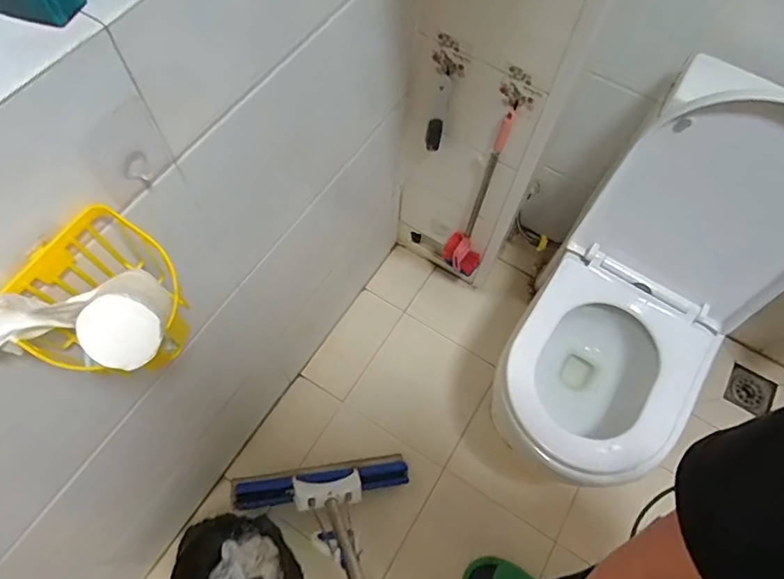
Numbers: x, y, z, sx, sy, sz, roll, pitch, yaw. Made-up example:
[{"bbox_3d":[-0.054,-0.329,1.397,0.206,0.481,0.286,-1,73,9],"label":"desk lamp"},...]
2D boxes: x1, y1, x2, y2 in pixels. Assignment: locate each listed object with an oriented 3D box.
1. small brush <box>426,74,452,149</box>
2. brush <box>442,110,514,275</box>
[{"bbox_3d":[0.089,-0.336,0.998,0.029,0.178,0.024,13,65,3],"label":"small brush"},{"bbox_3d":[0.197,-0.182,1.151,0.094,0.531,0.057,31,67,11],"label":"brush"}]

